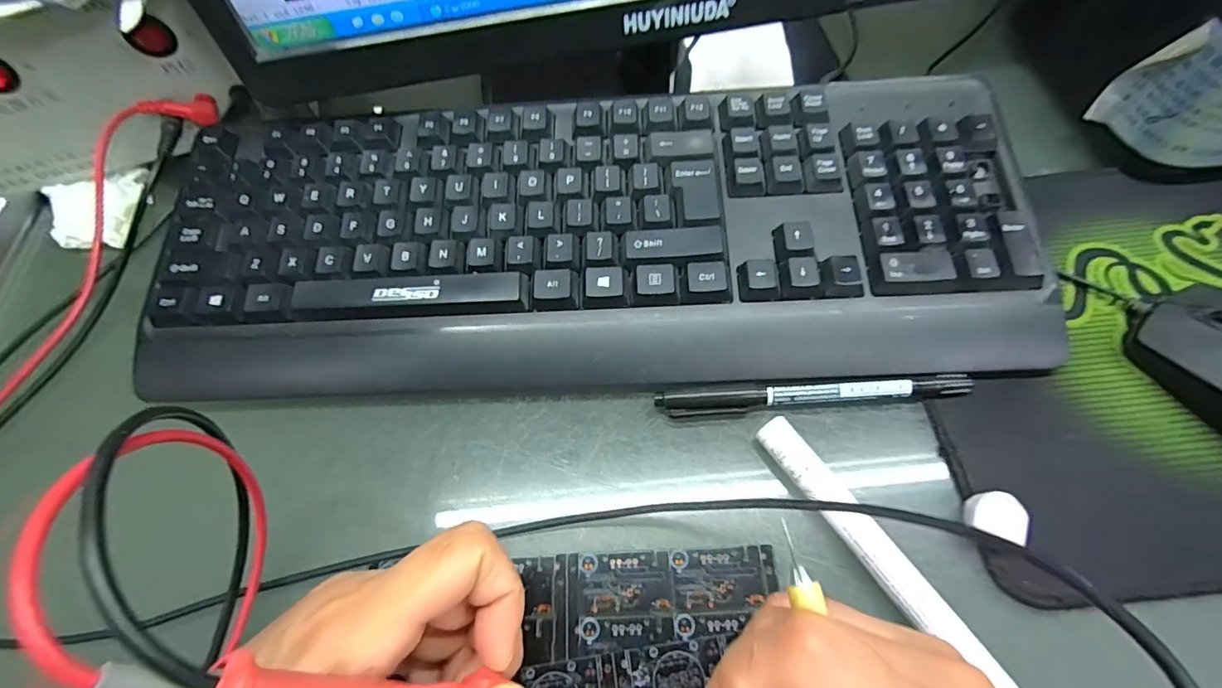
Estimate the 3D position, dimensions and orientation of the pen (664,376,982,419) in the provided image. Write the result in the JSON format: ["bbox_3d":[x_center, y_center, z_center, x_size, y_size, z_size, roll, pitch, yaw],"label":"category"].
[{"bbox_3d":[0.092,0.025,0.248,0.139,0.012,0.010,-4,63,2],"label":"pen"}]

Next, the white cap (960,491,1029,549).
[{"bbox_3d":[0.155,0.070,0.219,0.022,0.010,0.019,18,66,13],"label":"white cap"}]

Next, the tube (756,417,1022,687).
[{"bbox_3d":[0.110,0.089,0.212,0.016,0.014,0.141,-32,65,-12],"label":"tube"}]

